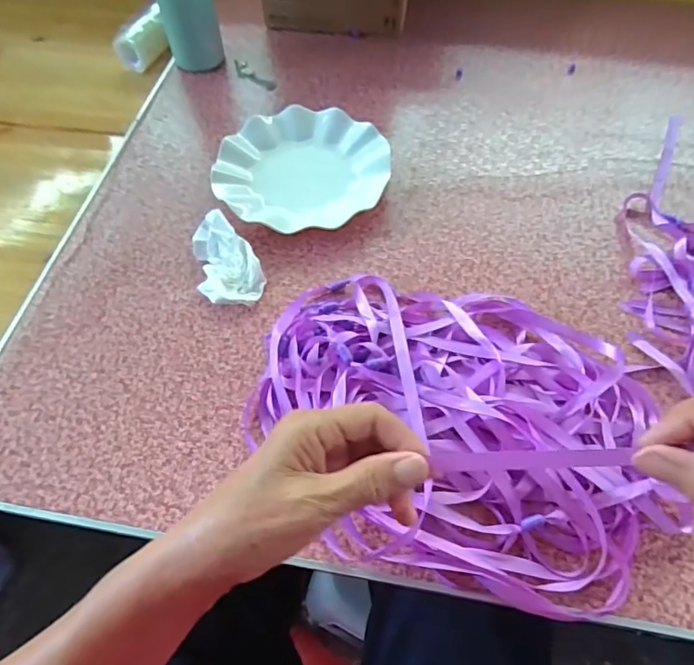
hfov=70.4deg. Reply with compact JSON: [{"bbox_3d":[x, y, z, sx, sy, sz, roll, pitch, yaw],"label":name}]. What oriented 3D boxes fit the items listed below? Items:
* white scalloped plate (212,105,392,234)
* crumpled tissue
[{"bbox_3d":[-0.047,-0.177,0.537,0.178,0.024,0.174,0,59,0],"label":"white scalloped plate"},{"bbox_3d":[-0.118,-0.072,0.475,0.057,0.026,0.098,-18,61,-11],"label":"crumpled tissue"}]

